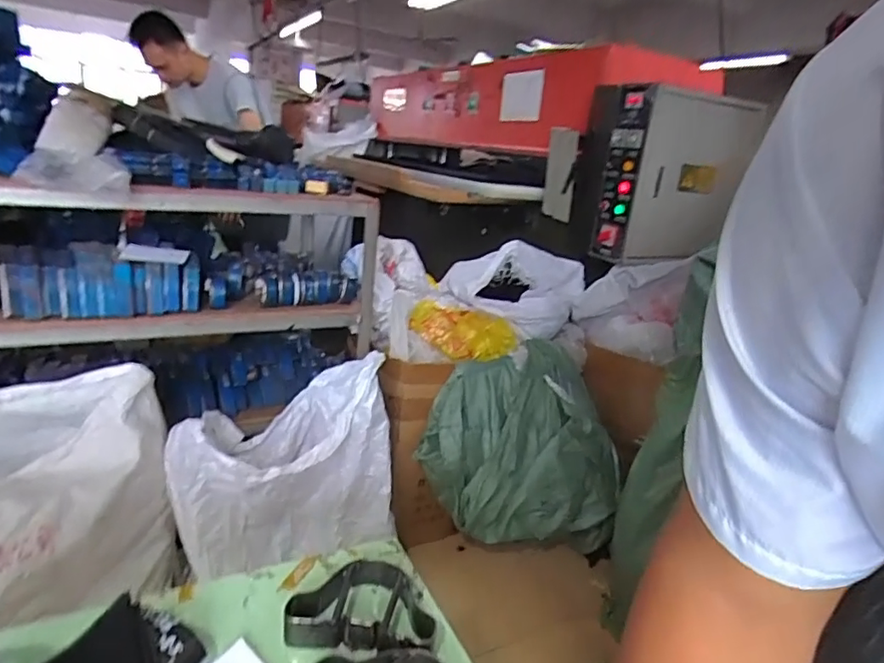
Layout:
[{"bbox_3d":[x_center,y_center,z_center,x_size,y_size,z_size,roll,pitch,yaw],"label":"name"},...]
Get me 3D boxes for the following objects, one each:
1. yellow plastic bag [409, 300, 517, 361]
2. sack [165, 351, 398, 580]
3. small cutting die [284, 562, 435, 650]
[{"bbox_3d":[0.065,0.010,1.636,0.333,0.131,0.081,16,17,-16],"label":"yellow plastic bag"},{"bbox_3d":[-0.355,0.314,1.321,0.496,0.419,0.266,2,18,-16],"label":"sack"},{"bbox_3d":[-0.068,0.248,0.506,0.124,0.032,0.096,9,17,5],"label":"small cutting die"}]

